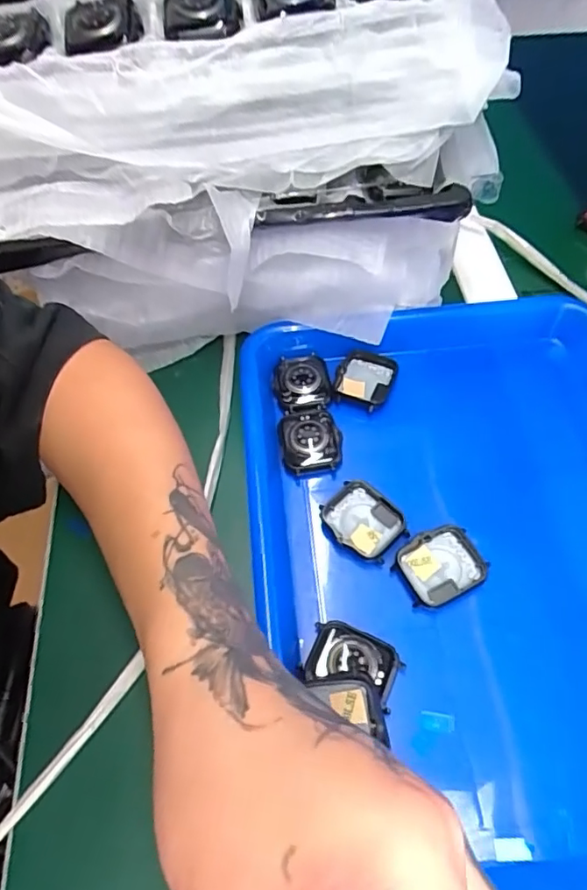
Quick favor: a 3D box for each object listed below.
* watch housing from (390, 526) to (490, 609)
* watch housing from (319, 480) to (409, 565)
[{"bbox_3d":[0.081,0.067,0.304,0.046,0.009,0.038,-27,60,-14],"label":"watch housing"},{"bbox_3d":[0.040,0.044,0.319,0.046,0.009,0.038,38,66,23],"label":"watch housing"}]

